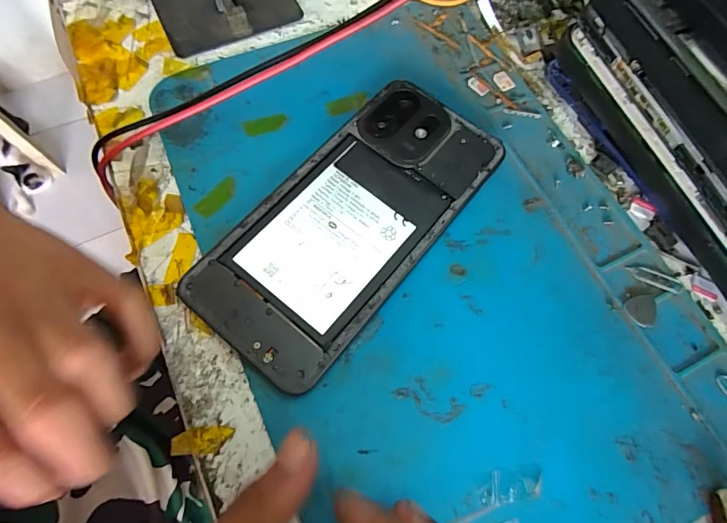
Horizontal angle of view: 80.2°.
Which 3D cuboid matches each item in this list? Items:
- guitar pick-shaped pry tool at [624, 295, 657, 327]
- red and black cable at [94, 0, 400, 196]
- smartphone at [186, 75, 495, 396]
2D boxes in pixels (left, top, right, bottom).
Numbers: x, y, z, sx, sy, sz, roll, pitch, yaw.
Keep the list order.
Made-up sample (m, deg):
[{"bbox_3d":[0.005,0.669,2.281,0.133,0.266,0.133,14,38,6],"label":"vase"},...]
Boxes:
[{"bbox_3d":[0.130,0.022,0.198,0.016,0.004,0.014,-18,71,-8],"label":"guitar pick-shaped pry tool"},{"bbox_3d":[0.009,-0.115,0.185,0.343,0.019,0.013,-23,70,14],"label":"red and black cable"},{"bbox_3d":[-0.005,-0.021,0.207,0.072,0.010,0.158,38,73,12],"label":"smartphone"}]

